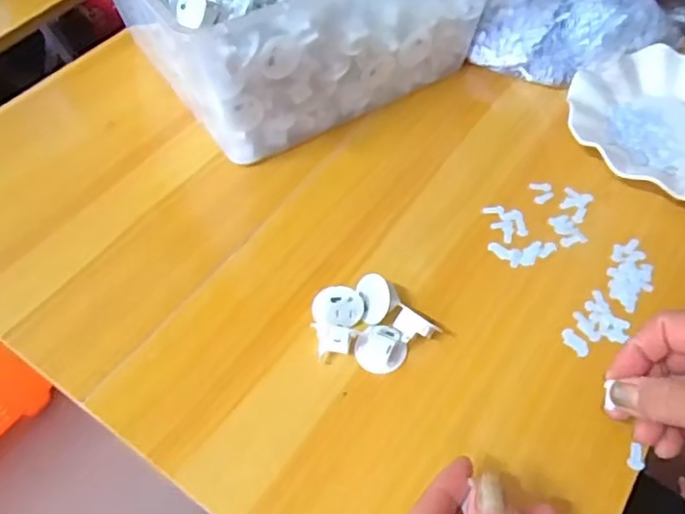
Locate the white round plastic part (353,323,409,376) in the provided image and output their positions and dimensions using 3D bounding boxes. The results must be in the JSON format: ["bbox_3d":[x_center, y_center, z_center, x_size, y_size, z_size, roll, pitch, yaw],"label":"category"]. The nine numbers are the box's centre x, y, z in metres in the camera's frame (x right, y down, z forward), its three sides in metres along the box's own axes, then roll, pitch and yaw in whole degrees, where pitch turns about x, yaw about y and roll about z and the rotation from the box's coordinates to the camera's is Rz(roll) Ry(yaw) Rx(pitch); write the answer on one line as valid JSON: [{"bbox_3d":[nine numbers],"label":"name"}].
[{"bbox_3d":[0.024,0.059,0.388,0.031,0.013,0.031,-8,65,17],"label":"white round plastic part"}]

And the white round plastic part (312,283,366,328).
[{"bbox_3d":[-0.003,0.032,0.398,0.034,0.028,0.012,-4,19,-14],"label":"white round plastic part"}]

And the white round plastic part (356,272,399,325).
[{"bbox_3d":[0.023,0.027,0.405,0.029,0.016,0.029,-5,81,31],"label":"white round plastic part"}]

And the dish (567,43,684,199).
[{"bbox_3d":[0.284,-0.111,0.503,0.178,0.021,0.173,-1,53,1],"label":"dish"}]

